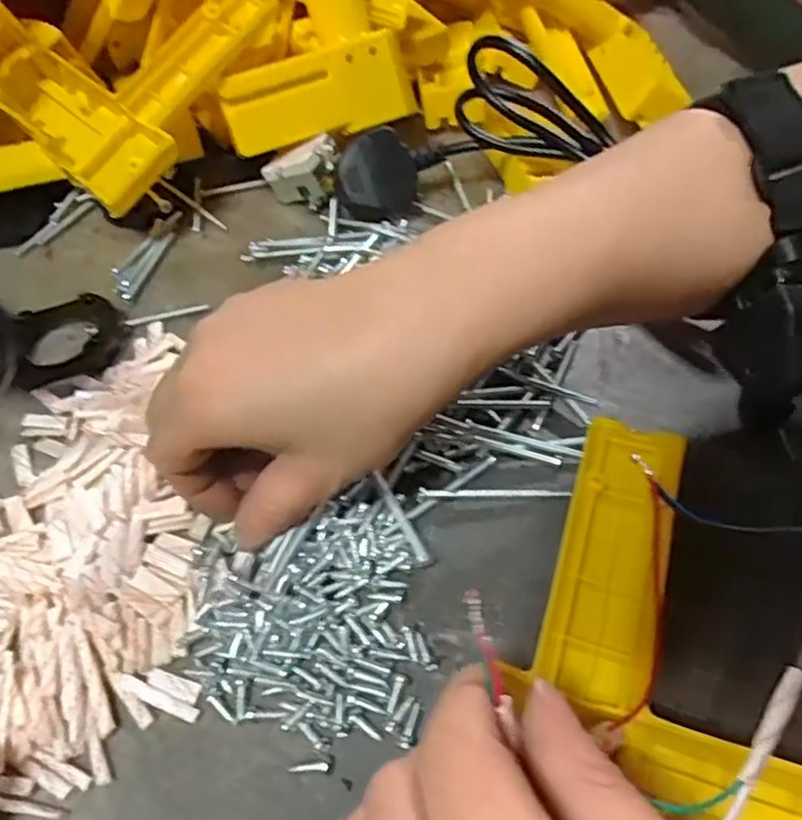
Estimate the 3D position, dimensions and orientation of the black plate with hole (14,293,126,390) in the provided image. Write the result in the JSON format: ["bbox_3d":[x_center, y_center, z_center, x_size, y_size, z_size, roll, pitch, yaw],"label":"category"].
[{"bbox_3d":[-0.166,-0.037,0.338,0.052,0.009,0.058,-7,51,-4],"label":"black plate with hole"}]

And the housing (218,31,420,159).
[{"bbox_3d":[-0.050,-0.186,0.397,0.108,0.047,0.026,-21,28,-10],"label":"housing"}]

